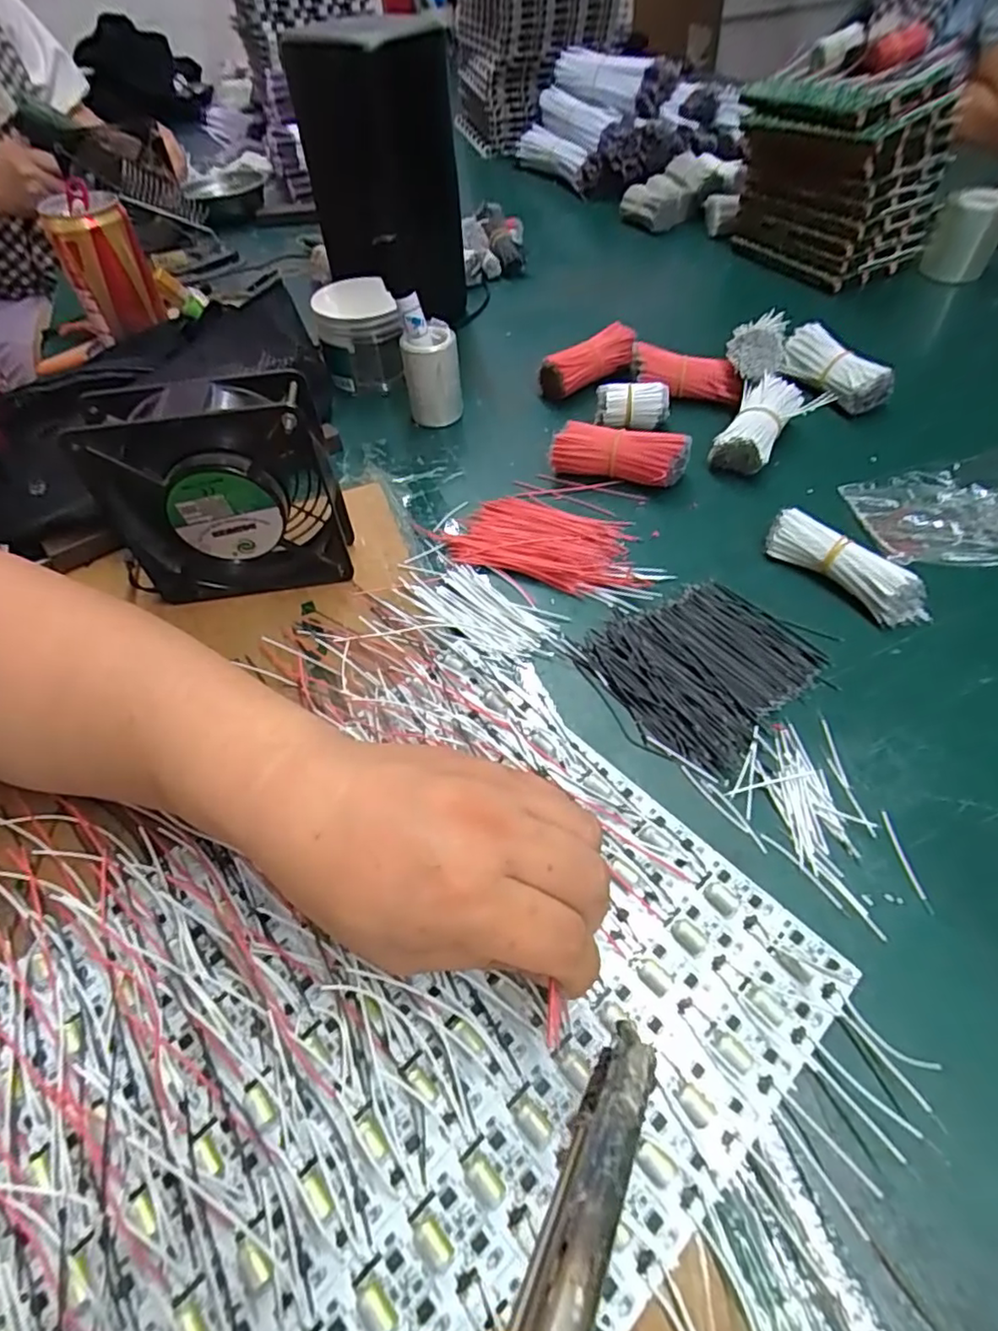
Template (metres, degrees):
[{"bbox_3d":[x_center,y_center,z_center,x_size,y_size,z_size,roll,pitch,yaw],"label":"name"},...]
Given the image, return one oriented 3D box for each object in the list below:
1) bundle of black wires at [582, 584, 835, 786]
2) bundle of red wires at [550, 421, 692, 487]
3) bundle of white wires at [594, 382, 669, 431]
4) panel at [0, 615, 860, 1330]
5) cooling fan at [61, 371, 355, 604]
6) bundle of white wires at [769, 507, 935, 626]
[{"bbox_3d":[0.110,-0.004,0.344,0.112,0.006,0.103,-39,59,-24],"label":"bundle of black wires"},{"bbox_3d":[0.086,-0.150,0.447,0.093,0.034,0.029,15,54,15],"label":"bundle of red wires"},{"bbox_3d":[0.103,-0.200,0.479,0.055,0.026,0.023,8,53,10],"label":"bundle of white wires"},{"bbox_3d":[-0.056,0.119,0.254,0.289,0.015,0.273,-34,57,-21],"label":"panel"},{"bbox_3d":[-0.161,-0.098,0.366,0.124,0.122,0.046,-8,52,-2],"label":"cooling fan"},{"bbox_3d":[0.206,-0.058,0.371,0.025,0.027,0.096,-36,58,-22],"label":"bundle of white wires"}]

